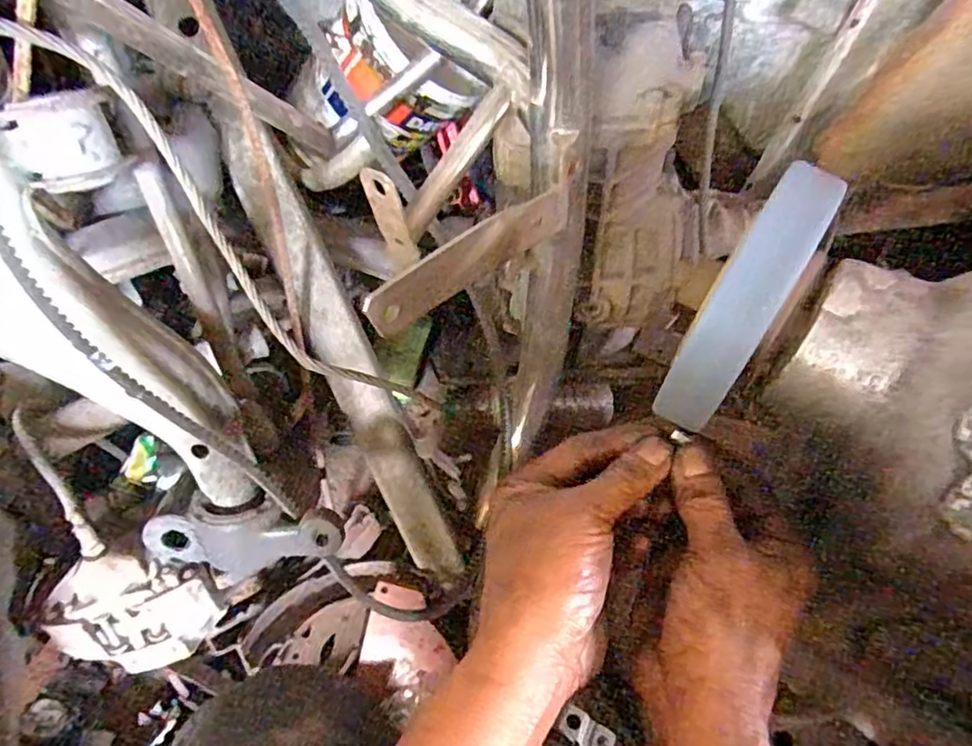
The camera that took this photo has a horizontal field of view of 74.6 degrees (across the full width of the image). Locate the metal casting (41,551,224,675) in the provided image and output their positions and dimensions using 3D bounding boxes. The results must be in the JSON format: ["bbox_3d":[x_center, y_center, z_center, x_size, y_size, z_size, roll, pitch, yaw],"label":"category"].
[{"bbox_3d":[-0.297,0.195,0.550,0.127,0.093,0.055,13,15,-15],"label":"metal casting"}]

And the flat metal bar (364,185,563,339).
[{"bbox_3d":[-0.004,-0.070,0.383,0.009,0.040,0.188,32,48,22],"label":"flat metal bar"}]

